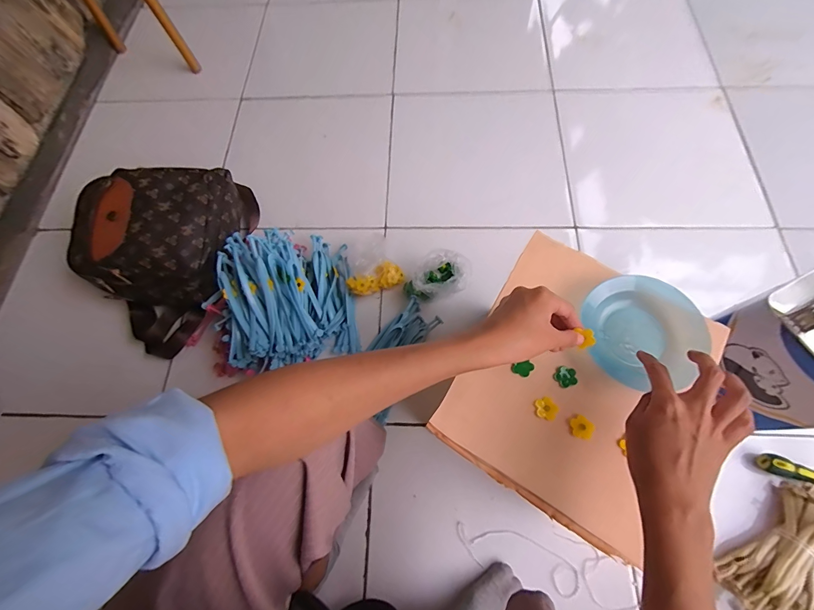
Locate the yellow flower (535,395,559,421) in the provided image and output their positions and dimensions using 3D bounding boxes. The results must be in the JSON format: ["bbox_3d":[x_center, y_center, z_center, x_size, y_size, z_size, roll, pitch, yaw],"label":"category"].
[{"bbox_3d":[0.152,0.113,0.390,0.023,0.004,0.024,-1,69,3],"label":"yellow flower"}]

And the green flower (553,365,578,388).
[{"bbox_3d":[0.178,0.081,0.400,0.023,0.005,0.023,-1,69,3],"label":"green flower"}]

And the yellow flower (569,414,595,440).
[{"bbox_3d":[0.186,0.131,0.380,0.022,0.004,0.024,-1,69,3],"label":"yellow flower"}]

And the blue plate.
[{"bbox_3d":[0.264,0.027,0.402,0.116,0.025,0.123,-1,69,3],"label":"blue plate"}]

